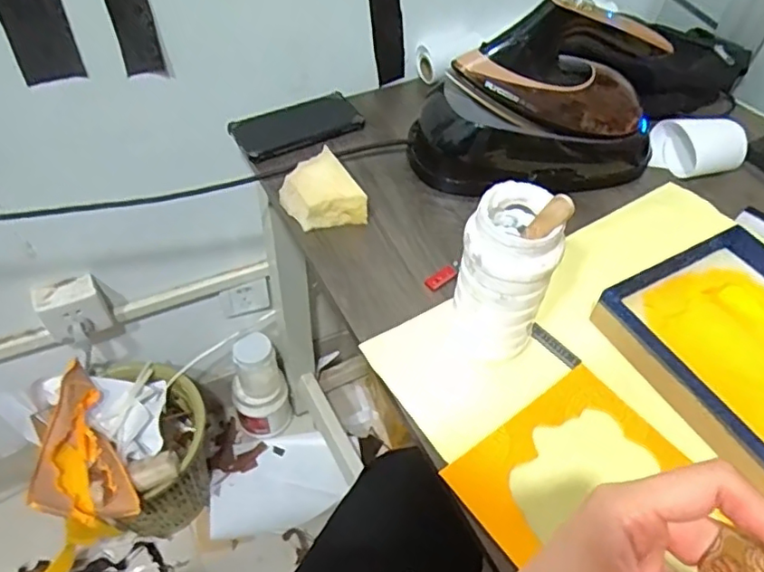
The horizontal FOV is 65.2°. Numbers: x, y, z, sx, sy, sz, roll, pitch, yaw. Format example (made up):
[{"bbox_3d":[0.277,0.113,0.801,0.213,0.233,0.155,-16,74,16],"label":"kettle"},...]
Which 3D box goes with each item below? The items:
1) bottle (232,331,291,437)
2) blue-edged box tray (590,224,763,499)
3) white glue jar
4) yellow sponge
[{"bbox_3d":[-0.247,0.213,1.215,0.110,0.264,0.092,-20,54,-18],"label":"bottle"},{"bbox_3d":[0.364,0.064,0.569,0.229,0.036,0.247,-23,55,-20],"label":"blue-edged box tray"},{"bbox_3d":[0.104,-0.005,0.528,0.074,0.173,0.077,1,51,-2],"label":"white glue jar"},{"bbox_3d":[-0.068,-0.100,0.670,0.072,0.061,0.083,-28,57,-23],"label":"yellow sponge"}]

